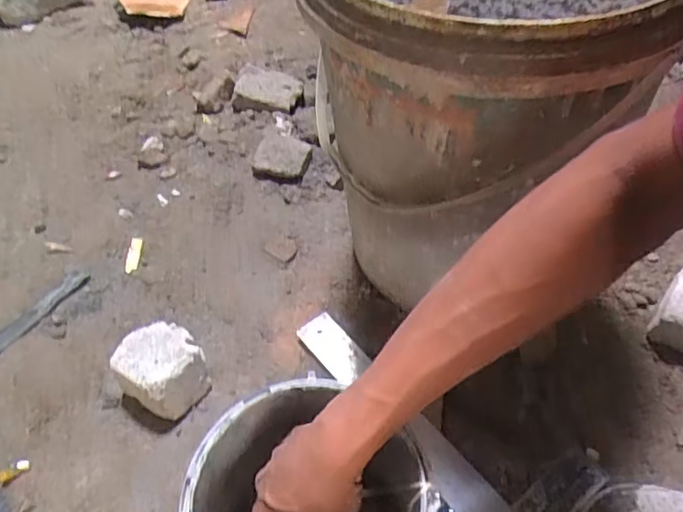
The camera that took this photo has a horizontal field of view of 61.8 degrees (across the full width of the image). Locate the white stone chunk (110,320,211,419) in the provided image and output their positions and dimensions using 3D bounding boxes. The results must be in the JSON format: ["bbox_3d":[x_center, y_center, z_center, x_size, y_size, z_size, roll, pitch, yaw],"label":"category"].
[{"bbox_3d":[-0.184,0.117,0.590,0.096,0.056,0.080,31,56,27],"label":"white stone chunk"}]

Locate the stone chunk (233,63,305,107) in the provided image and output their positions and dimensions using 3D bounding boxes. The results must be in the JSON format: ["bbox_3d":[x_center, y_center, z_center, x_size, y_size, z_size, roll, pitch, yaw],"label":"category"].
[{"bbox_3d":[-0.121,-0.271,0.940,0.116,0.042,0.080,17,51,17],"label":"stone chunk"}]

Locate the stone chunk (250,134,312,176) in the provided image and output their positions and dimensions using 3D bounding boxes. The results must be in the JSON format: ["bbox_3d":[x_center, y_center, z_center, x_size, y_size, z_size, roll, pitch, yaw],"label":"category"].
[{"bbox_3d":[-0.088,-0.154,0.843,0.082,0.022,0.099,3,47,10],"label":"stone chunk"}]

